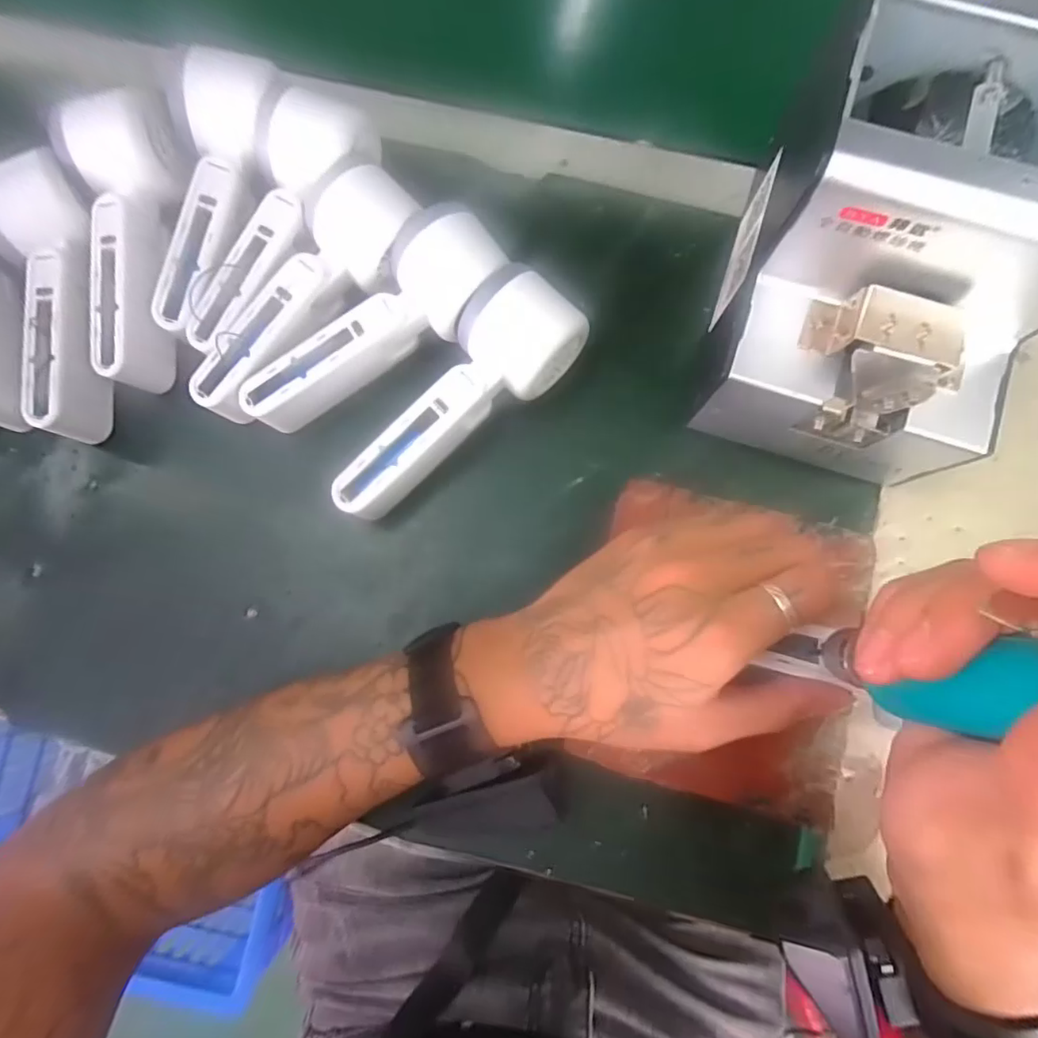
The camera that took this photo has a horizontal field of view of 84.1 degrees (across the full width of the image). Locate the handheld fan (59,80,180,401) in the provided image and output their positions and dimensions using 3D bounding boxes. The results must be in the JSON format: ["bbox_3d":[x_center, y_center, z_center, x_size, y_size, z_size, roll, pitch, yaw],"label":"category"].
[{"bbox_3d":[-0.224,-0.156,0.330,0.051,0.054,0.158,-5,80,0],"label":"handheld fan"}]

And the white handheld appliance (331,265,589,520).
[{"bbox_3d":[-0.037,-0.065,0.324,0.161,0.060,0.054,-44,82,-6],"label":"white handheld appliance"}]

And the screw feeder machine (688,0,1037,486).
[{"bbox_3d":[0.180,-0.125,0.280,0.124,0.150,0.168,18,81,4],"label":"screw feeder machine"}]

